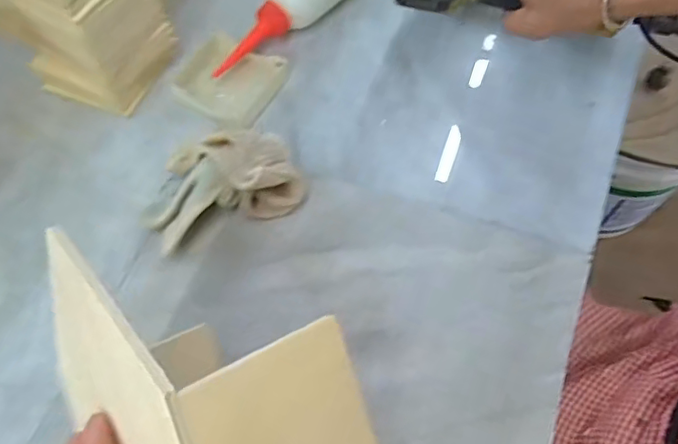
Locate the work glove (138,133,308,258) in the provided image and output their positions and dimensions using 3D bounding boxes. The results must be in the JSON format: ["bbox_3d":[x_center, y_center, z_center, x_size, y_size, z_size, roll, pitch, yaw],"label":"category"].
[{"bbox_3d":[-0.089,-0.035,0.422,0.114,0.055,0.083,-22,63,-10],"label":"work glove"}]

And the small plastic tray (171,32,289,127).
[{"bbox_3d":[-0.091,-0.123,0.492,0.079,0.014,0.079,24,65,14],"label":"small plastic tray"}]

